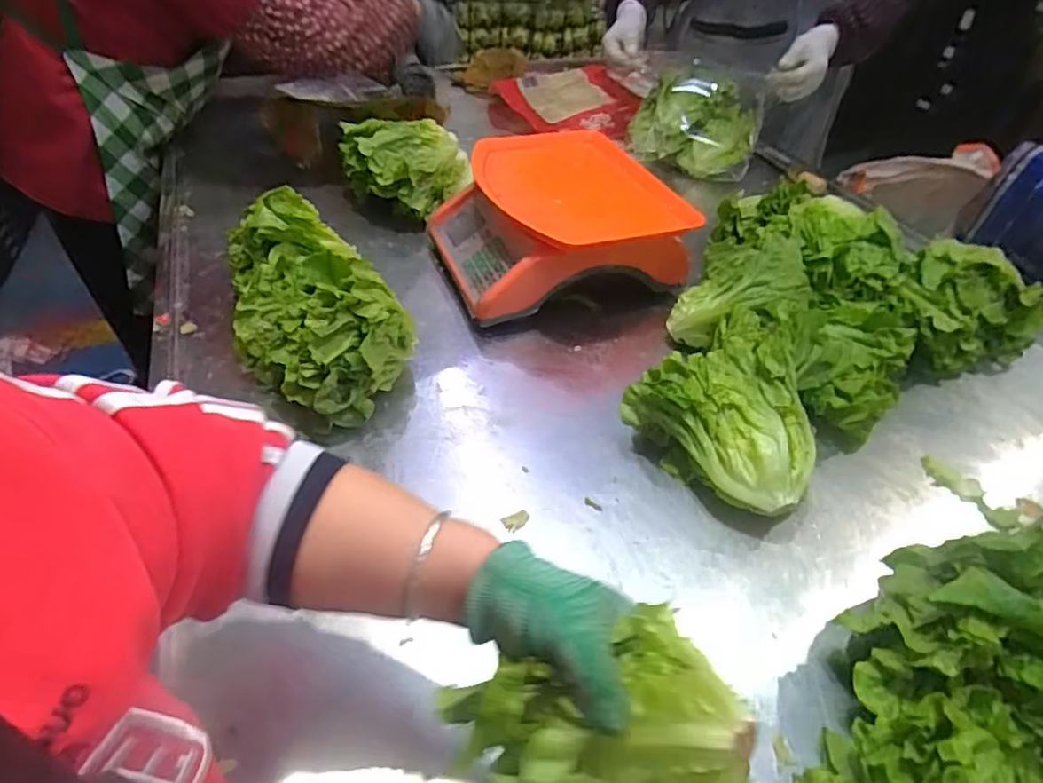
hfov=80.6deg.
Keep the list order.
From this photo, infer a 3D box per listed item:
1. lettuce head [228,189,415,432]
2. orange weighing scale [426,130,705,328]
[{"bbox_3d":[-0.230,-0.092,0.672,0.159,0.120,0.287,-22,48,-26],"label":"lettuce head"},{"bbox_3d":[0.037,-0.223,0.828,0.287,0.141,0.271,-12,45,-17],"label":"orange weighing scale"}]

